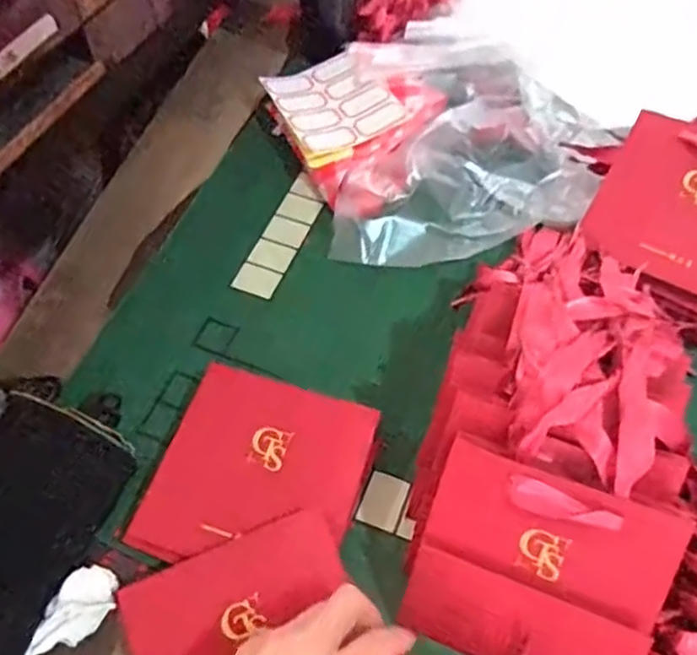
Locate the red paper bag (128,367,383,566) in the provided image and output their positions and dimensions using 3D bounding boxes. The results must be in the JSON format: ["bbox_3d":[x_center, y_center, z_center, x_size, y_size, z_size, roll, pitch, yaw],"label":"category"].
[{"bbox_3d":[-0.063,0.107,0.469,0.140,0.022,0.142,16,58,11],"label":"red paper bag"}]

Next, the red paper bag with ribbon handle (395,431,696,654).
[{"bbox_3d":[0.112,0.149,0.388,0.137,0.005,0.130,19,102,15],"label":"red paper bag with ribbon handle"}]

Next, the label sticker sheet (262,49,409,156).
[{"bbox_3d":[-0.014,-0.230,0.663,0.106,0.008,0.128,-27,60,-14],"label":"label sticker sheet"}]

